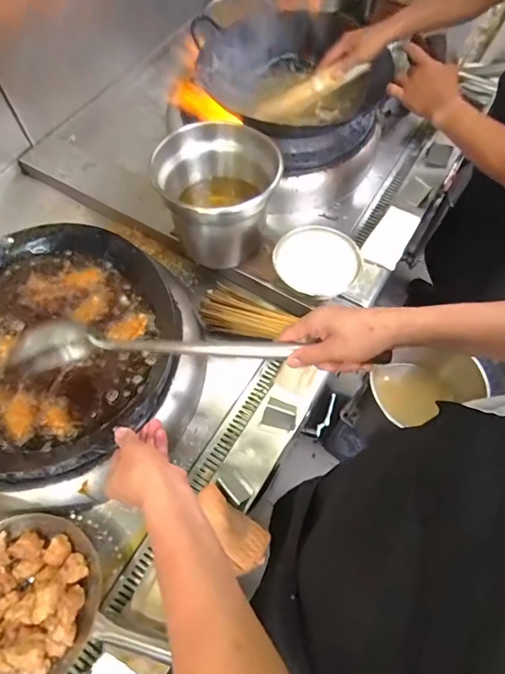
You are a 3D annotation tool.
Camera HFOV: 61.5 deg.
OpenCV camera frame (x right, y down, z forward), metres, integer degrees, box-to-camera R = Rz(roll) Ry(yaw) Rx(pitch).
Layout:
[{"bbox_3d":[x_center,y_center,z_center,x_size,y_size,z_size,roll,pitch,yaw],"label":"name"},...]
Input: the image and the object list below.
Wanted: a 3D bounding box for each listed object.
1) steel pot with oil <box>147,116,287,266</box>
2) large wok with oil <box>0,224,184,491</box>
[{"bbox_3d":[-0.061,-0.275,0.824,0.220,0.204,0.208,-1,62,1],"label":"steel pot with oil"},{"bbox_3d":[-0.344,0.002,0.687,0.362,0.115,0.418,-9,62,-3],"label":"large wok with oil"}]

